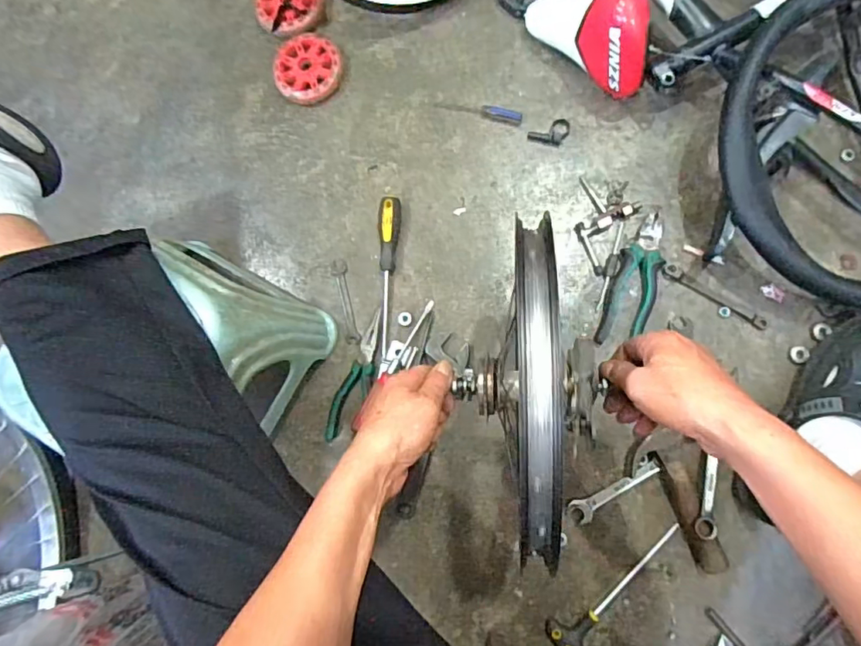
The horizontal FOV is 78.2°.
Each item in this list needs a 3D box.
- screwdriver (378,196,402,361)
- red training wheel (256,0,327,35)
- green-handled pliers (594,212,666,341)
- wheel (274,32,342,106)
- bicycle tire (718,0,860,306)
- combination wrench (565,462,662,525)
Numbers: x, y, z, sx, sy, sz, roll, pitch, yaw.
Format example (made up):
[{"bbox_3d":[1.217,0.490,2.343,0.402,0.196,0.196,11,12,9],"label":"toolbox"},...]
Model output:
[{"bbox_3d":[-0.062,-0.064,0.721,0.027,0.029,0.217,3,84,6],"label":"screwdriver"},{"bbox_3d":[-0.211,-0.477,0.790,0.098,0.025,0.094,-1,84,6],"label":"red training wheel"},{"bbox_3d":[0.268,-0.055,0.690,0.057,0.026,0.176,17,86,7],"label":"green-handled pliers"},{"bbox_3d":[-0.179,-0.373,0.774,0.097,0.020,0.102,-1,84,6],"label":"wheel"},{"bbox_3d":[0.517,-0.206,0.608,0.359,0.071,0.388,-25,93,4],"label":"bicycle tire"},{"bbox_3d":[0.231,0.209,0.663,0.122,0.015,0.027,-35,82,1],"label":"combination wrench"}]

